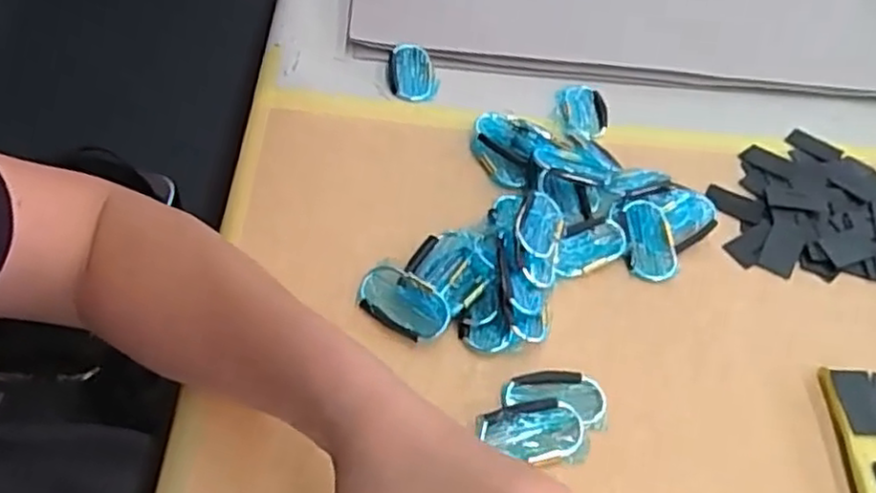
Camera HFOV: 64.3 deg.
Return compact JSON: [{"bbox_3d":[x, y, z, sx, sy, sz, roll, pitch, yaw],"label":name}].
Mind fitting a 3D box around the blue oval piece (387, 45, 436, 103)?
[{"bbox_3d":[-0.021,-0.138,0.556,0.036,0.012,0.054,3,51,-5],"label":"blue oval piece"}]

